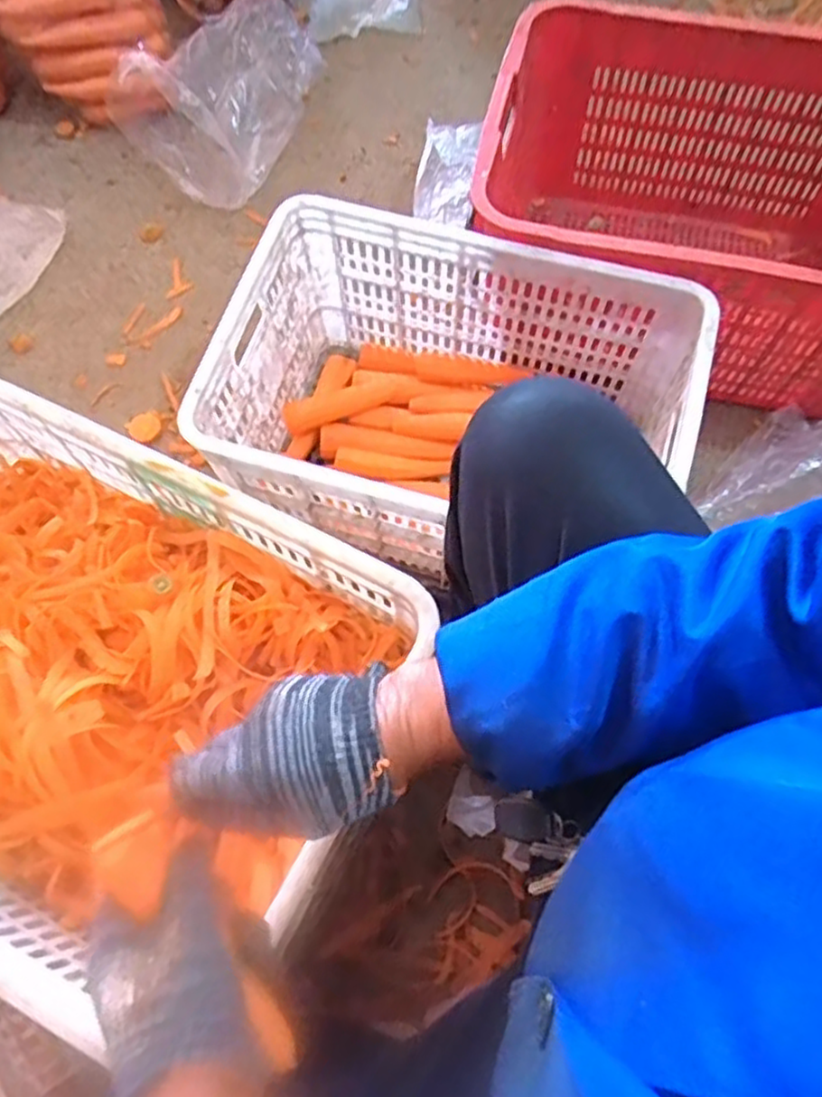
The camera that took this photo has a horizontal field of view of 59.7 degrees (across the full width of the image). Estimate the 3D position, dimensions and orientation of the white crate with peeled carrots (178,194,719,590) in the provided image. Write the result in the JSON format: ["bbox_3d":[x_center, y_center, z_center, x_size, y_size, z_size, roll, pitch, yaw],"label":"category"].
[{"bbox_3d":[0.047,-0.163,0.906,0.520,0.260,0.367,17,69,8],"label":"white crate with peeled carrots"}]

